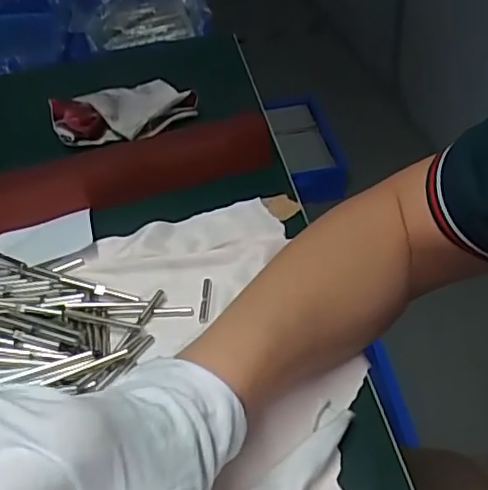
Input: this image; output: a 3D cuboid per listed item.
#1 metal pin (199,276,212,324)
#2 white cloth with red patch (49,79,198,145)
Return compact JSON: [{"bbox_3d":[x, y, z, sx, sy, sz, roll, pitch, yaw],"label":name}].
[{"bbox_3d":[-0.024,0.034,0.377,0.006,0.008,0.035,-2,41,5],"label":"metal pin"},{"bbox_3d":[-0.112,-0.124,0.554,0.122,0.030,0.092,-22,43,-17],"label":"white cloth with red patch"}]

